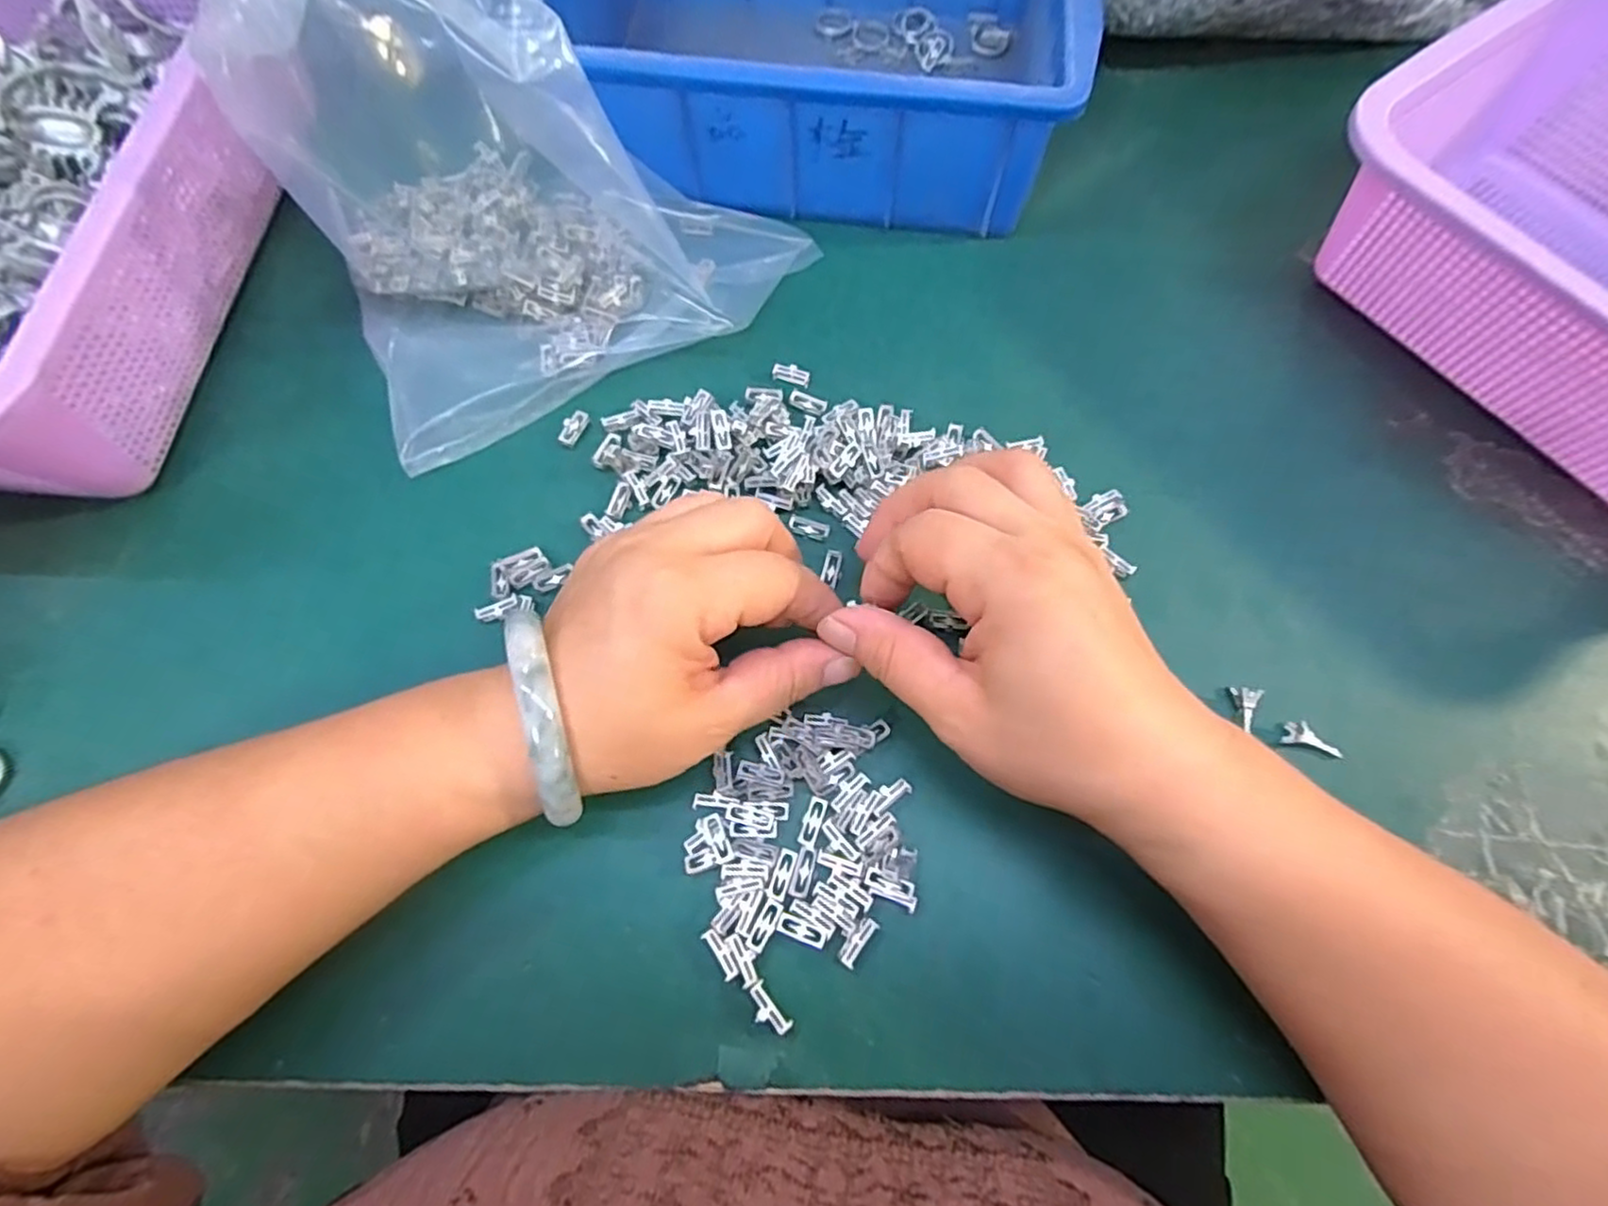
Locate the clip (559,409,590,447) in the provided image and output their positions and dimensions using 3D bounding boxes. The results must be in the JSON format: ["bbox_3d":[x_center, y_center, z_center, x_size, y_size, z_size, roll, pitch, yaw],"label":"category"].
[{"bbox_3d":[-0.100,-0.077,0.296,0.009,0.006,0.017,26,73,8],"label":"clip"}]

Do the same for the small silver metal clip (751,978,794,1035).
[{"bbox_3d":[-0.012,0.131,0.218,0.008,0.005,0.017,-40,76,-13],"label":"small silver metal clip"}]

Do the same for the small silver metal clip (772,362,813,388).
[{"bbox_3d":[-0.006,-0.102,0.305,0.017,0.005,0.008,25,73,8],"label":"small silver metal clip"}]

